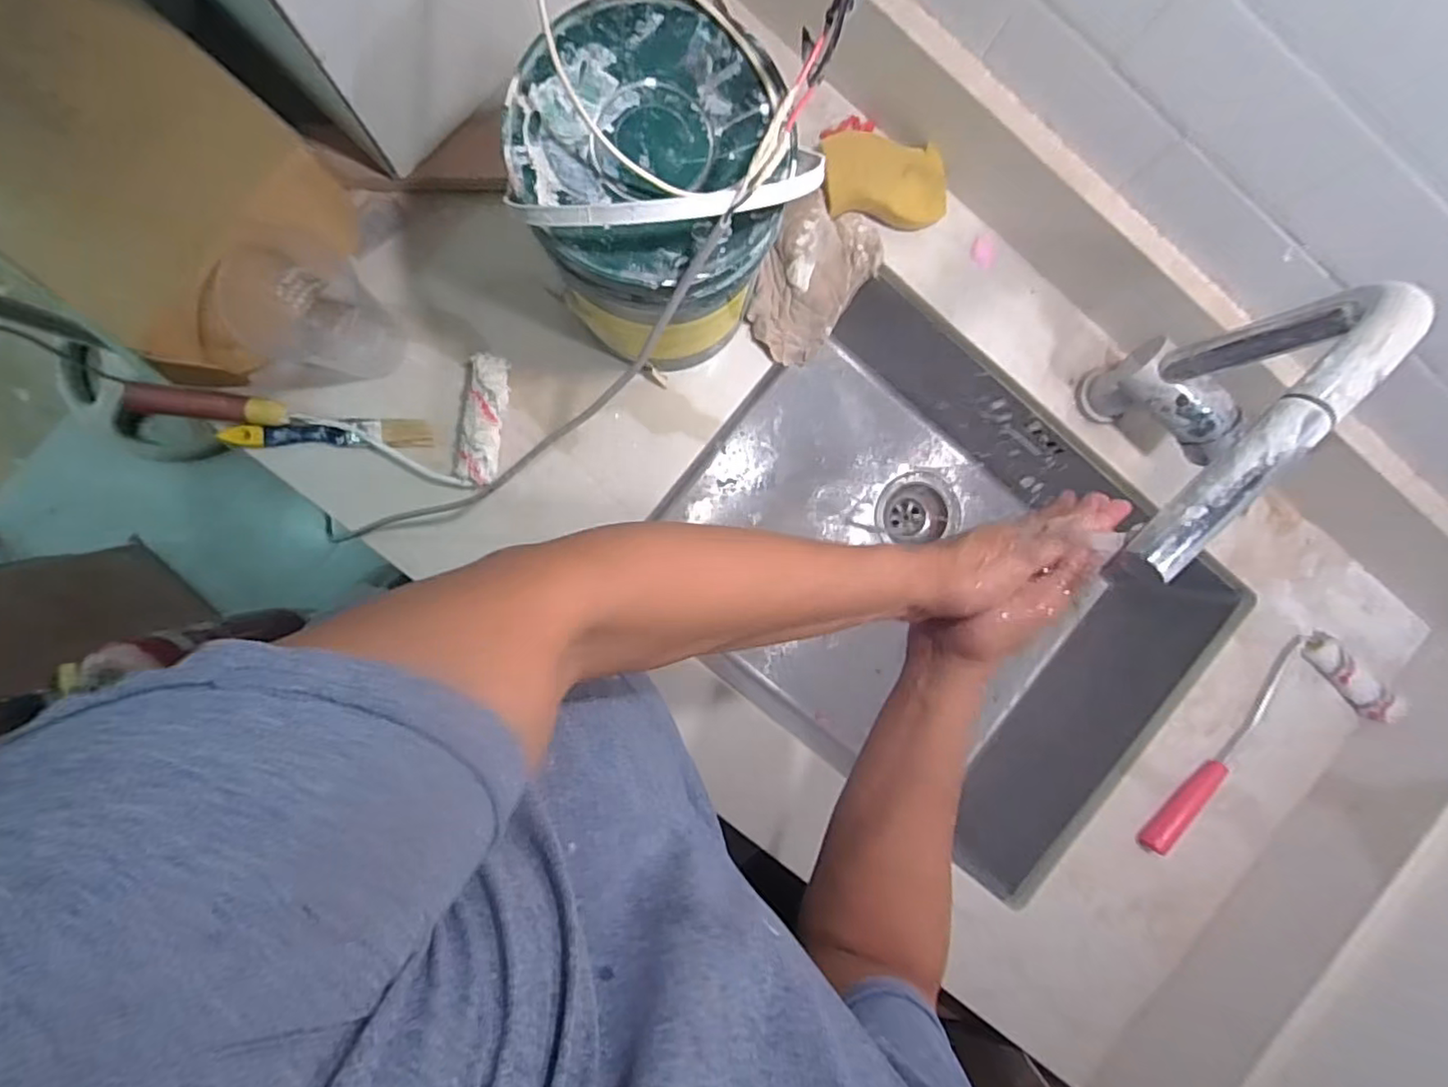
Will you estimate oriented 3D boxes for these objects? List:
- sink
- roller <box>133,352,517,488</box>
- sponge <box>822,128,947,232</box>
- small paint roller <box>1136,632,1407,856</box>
[{"bbox_3d":[0.214,0.043,0.728,0.539,0.246,0.427,36,88,-5],"label":"sink"},{"bbox_3d":[-0.347,-0.129,0.542,0.302,0.034,0.117,10,91,-5],"label":"roller"},{"bbox_3d":[0.148,-0.334,0.577,0.114,0.033,0.070,3,92,-5],"label":"sponge"},{"bbox_3d":[0.533,0.200,0.624,0.300,0.042,0.105,-33,94,-3],"label":"small paint roller"}]

